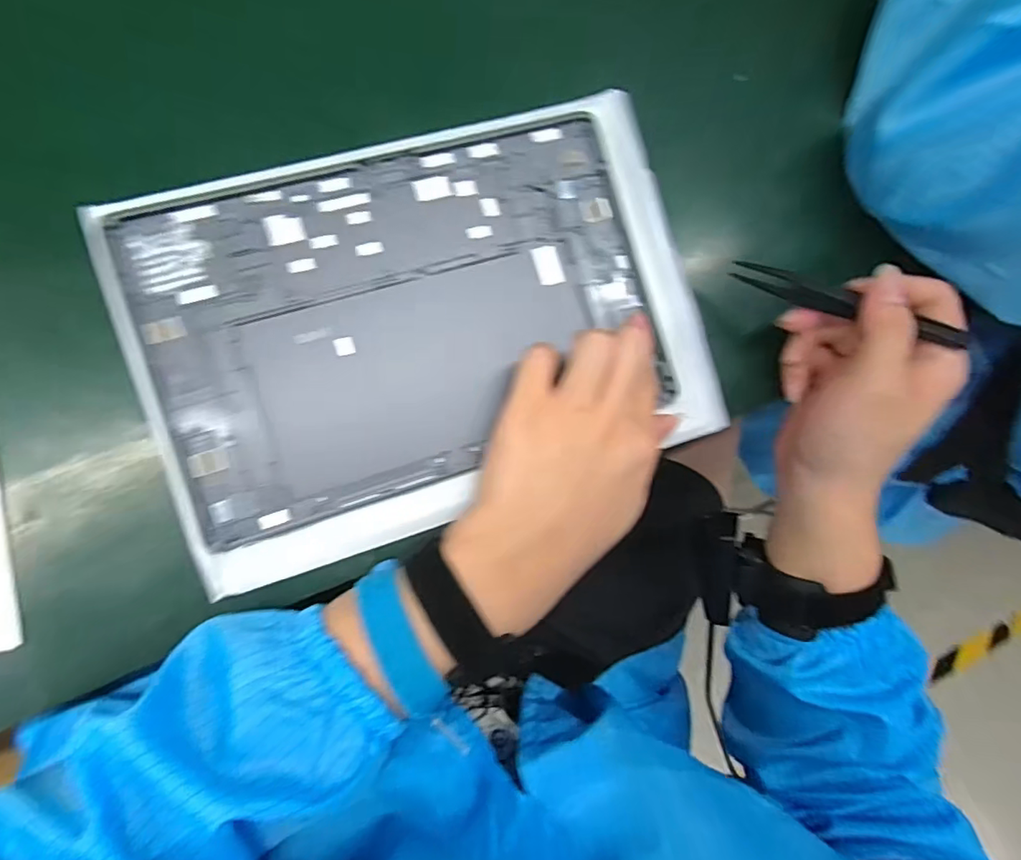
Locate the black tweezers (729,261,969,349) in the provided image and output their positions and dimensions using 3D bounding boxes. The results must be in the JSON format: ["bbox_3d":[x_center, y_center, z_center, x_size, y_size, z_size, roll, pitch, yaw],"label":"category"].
[{"bbox_3d":[0.172,-0.065,0.283,0.114,0.017,0.016,25,83,20],"label":"black tweezers"}]

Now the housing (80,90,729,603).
[{"bbox_3d":[-0.039,-0.054,0.288,0.283,0.011,0.195,-19,91,-9],"label":"housing"}]

